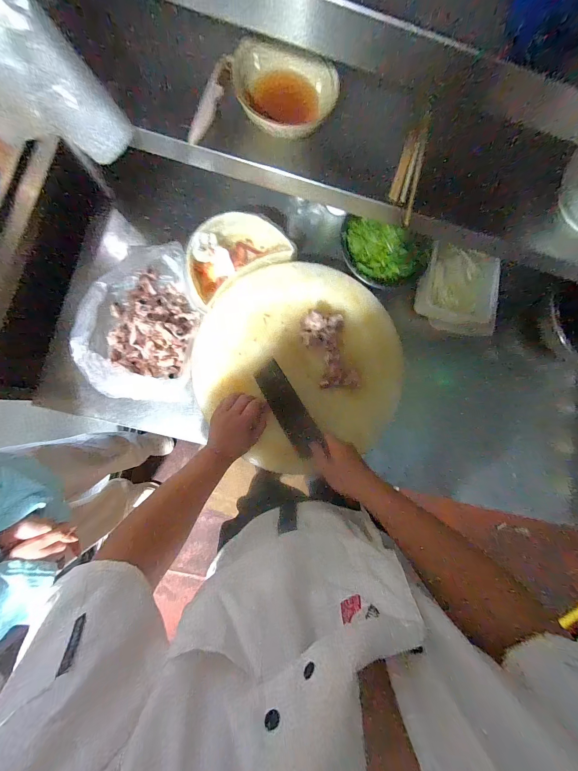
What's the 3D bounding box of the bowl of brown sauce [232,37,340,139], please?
[{"bbox_3d":[-0.010,-0.462,0.446,0.162,0.055,0.127,18,84,-4],"label":"bowl of brown sauce"}]

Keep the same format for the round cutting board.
[{"bbox_3d":[0.031,-0.048,0.612,0.448,0.057,0.435,0,85,-6],"label":"round cutting board"}]

